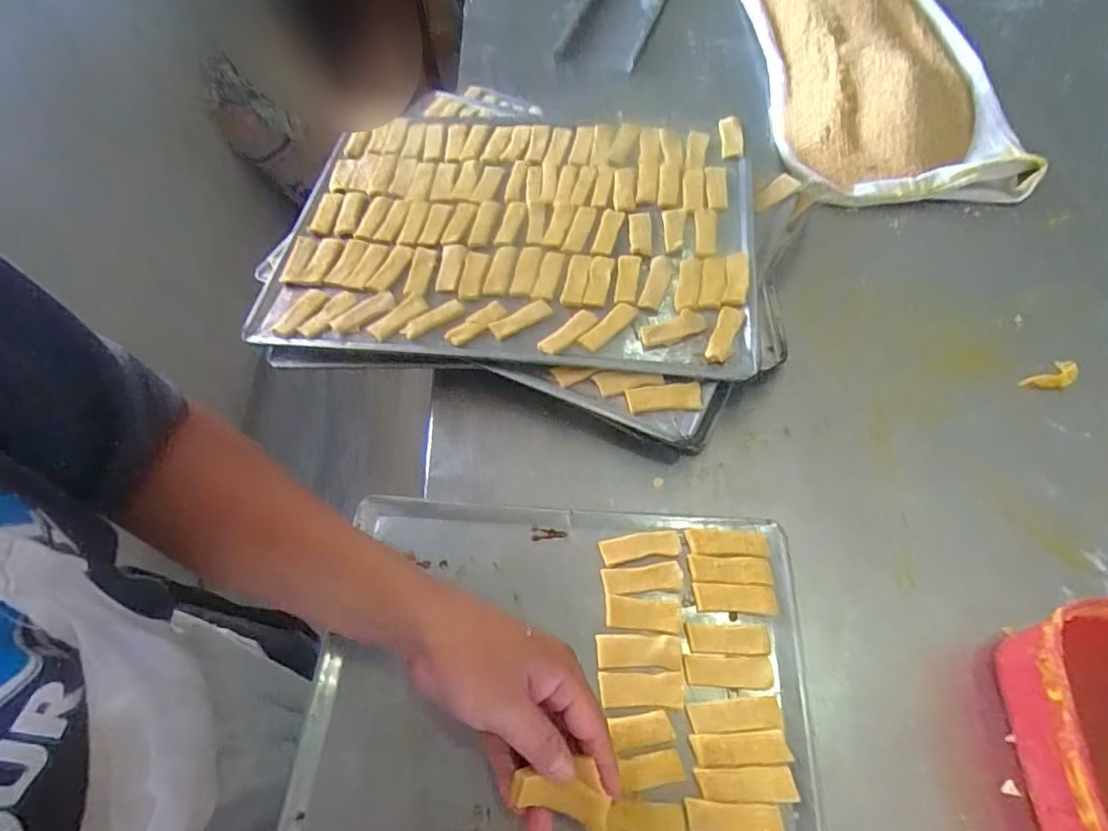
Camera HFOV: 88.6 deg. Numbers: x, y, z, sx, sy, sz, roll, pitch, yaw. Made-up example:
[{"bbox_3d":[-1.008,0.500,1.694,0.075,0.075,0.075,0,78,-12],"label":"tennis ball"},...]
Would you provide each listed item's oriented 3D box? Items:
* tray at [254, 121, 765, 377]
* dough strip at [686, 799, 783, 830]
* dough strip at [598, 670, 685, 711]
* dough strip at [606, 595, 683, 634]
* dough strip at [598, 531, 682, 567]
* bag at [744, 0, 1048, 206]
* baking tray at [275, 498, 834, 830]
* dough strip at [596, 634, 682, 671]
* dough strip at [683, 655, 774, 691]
[{"bbox_3d":[-0.040,-0.198,0.567,0.459,0.045,0.351,4,56,11],"label":"tray"},{"bbox_3d":[0.108,0.242,0.338,0.054,0.004,0.019,1,60,6],"label":"dough strip"},{"bbox_3d":[0.058,0.183,0.379,0.055,0.004,0.022,-3,59,4],"label":"dough strip"},{"bbox_3d":[0.063,0.140,0.399,0.053,0.004,0.022,2,60,7],"label":"dough strip"},{"bbox_3d":[0.064,0.097,0.421,0.058,0.004,0.020,-11,59,0],"label":"dough strip"},{"bbox_3d":[0.355,-0.498,0.702,0.236,0.056,0.597,-2,59,5],"label":"bag"},{"bbox_3d":[-0.005,0.270,0.335,0.331,0.026,0.441,4,62,4],"label":"baking tray"},{"bbox_3d":[0.058,0.162,0.387,0.057,0.004,0.022,-2,60,5],"label":"dough strip"},{"bbox_3d":[0.116,0.171,0.378,0.056,0.006,0.019,0,60,6],"label":"dough strip"}]

